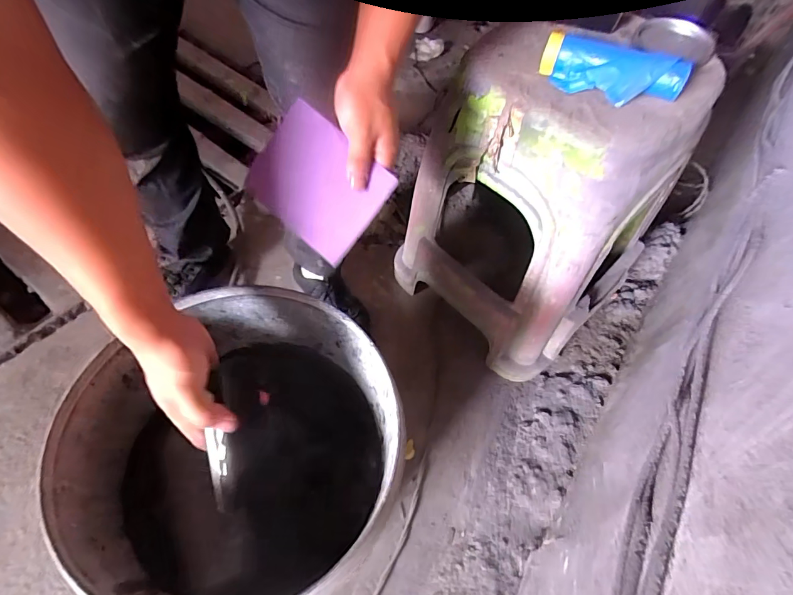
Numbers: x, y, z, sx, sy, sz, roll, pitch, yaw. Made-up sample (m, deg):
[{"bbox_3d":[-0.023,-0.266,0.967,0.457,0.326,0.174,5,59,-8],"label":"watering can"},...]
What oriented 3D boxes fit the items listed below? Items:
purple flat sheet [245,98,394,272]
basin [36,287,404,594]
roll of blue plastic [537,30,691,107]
[{"bbox_3d":[-0.084,-0.120,0.441,0.135,0.009,0.110,39,96,-3],"label":"purple flat sheet"},{"bbox_3d":[-0.158,0.162,0.469,0.290,0.222,0.268,3,57,-5],"label":"basin"},{"bbox_3d":[0.244,-0.258,0.484,0.157,0.044,0.047,23,58,13],"label":"roll of blue plastic"}]

